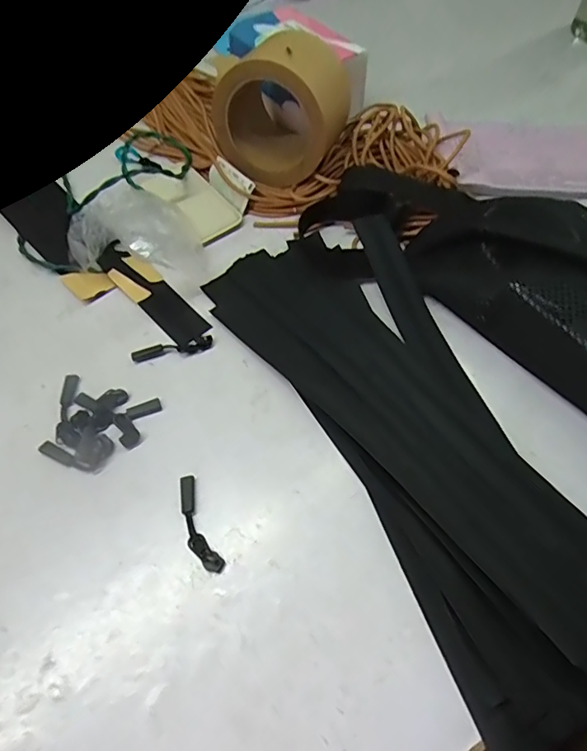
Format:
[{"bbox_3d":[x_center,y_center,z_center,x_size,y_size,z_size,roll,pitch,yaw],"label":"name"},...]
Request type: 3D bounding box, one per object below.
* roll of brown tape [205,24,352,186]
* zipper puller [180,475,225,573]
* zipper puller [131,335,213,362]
[{"bbox_3d":[-0.010,-0.234,0.455,0.107,0.105,0.083,11,60,6],"label":"roll of brown tape"},{"bbox_3d":[-0.060,0.092,0.318,0.015,0.006,0.063,-21,61,-12],"label":"zipper puller"},{"bbox_3d":[-0.091,-0.020,0.387,0.060,0.006,0.011,-11,60,-7],"label":"zipper puller"}]

